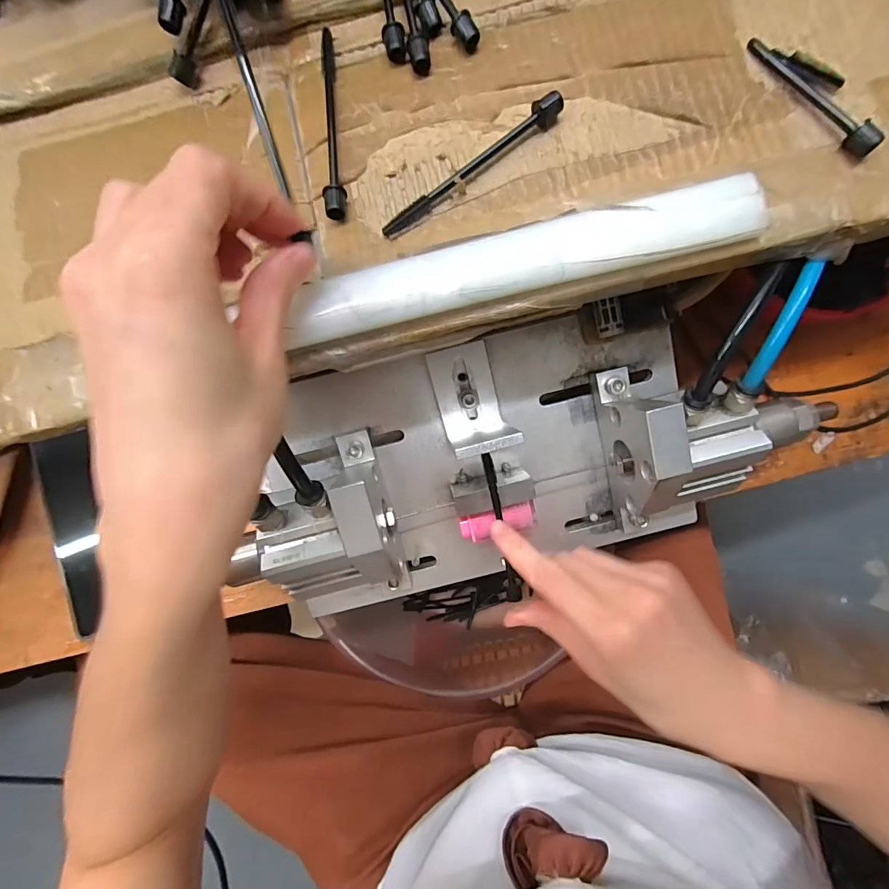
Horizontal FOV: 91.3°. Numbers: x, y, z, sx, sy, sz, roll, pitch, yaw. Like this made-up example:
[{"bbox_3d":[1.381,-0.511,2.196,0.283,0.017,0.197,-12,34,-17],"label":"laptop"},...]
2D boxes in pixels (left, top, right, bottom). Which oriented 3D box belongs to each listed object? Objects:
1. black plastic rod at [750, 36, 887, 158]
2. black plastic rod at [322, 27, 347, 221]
[{"bbox_3d":[0.169,-0.160,0.192,0.018,0.012,0.072,-33,79,-3],"label":"black plastic rod"},{"bbox_3d":[-0.055,-0.154,0.207,0.009,0.011,0.097,-6,86,2],"label":"black plastic rod"}]

